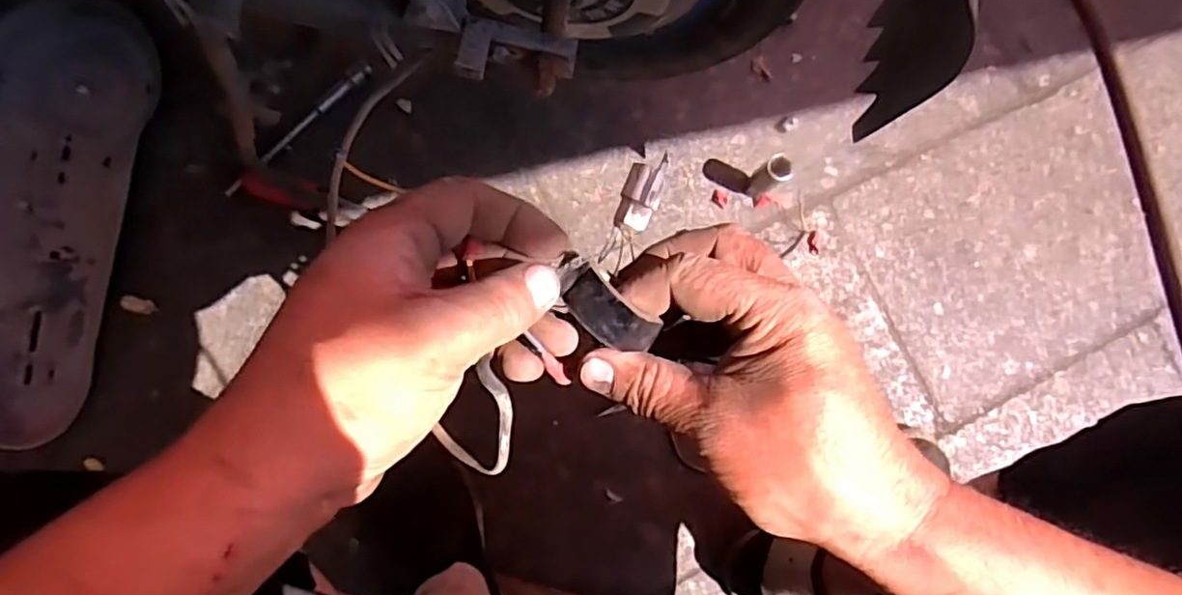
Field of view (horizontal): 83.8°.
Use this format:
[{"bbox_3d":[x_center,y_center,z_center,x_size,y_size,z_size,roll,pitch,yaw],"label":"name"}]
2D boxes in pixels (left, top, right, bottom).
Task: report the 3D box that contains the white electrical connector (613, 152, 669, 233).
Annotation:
[{"bbox_3d":[0.025,-0.052,0.326,0.019,0.011,0.036,14,81,-3],"label":"white electrical connector"}]

